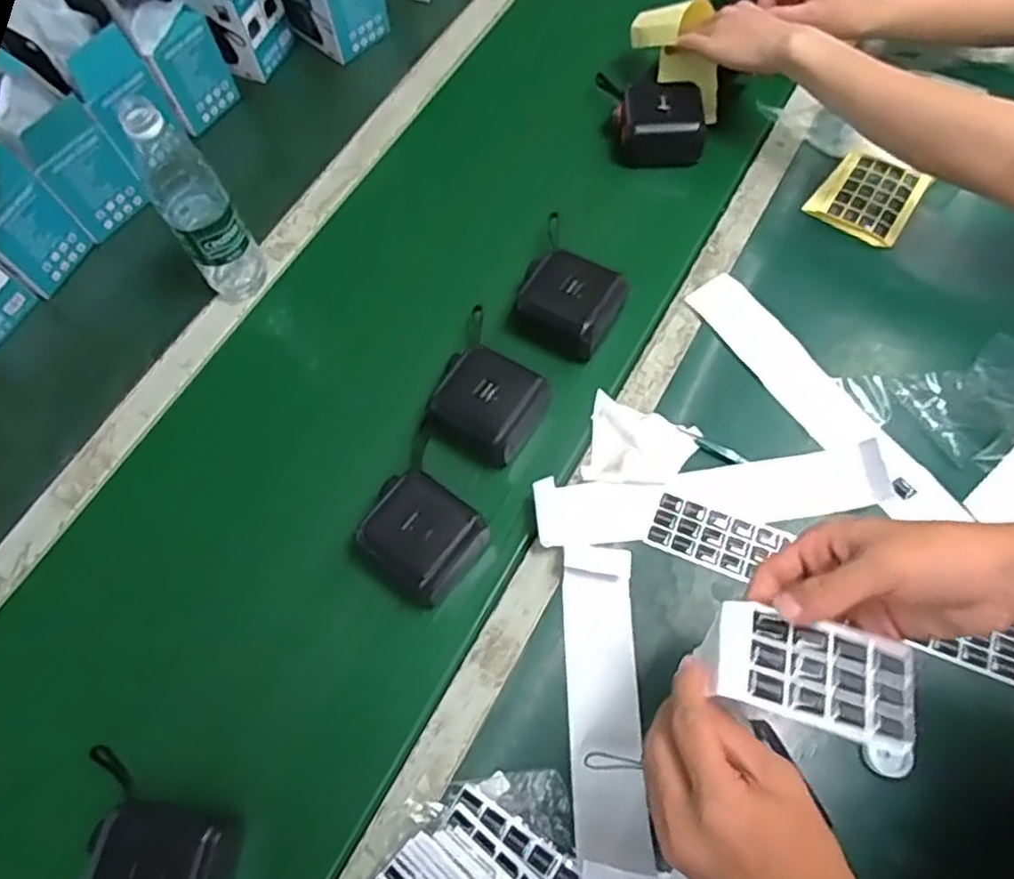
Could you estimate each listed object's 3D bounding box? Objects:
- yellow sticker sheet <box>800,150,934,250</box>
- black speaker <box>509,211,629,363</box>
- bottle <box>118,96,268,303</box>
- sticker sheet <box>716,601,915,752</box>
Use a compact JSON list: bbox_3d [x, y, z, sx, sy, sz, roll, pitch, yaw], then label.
[{"bbox_3d":[0.397,-0.267,0.763,0.099,0.024,0.096,32,72,17],"label":"yellow sticker sheet"},{"bbox_3d":[0.063,-0.148,0.703,0.104,0.052,0.105,25,70,15],"label":"black speaker"},{"bbox_3d":[-0.303,-0.226,0.677,0.066,0.224,0.060,-34,67,-12],"label":"bottle"},{"bbox_3d":[0.168,0.126,0.375,0.103,0.007,0.057,14,59,4],"label":"sticker sheet"}]

